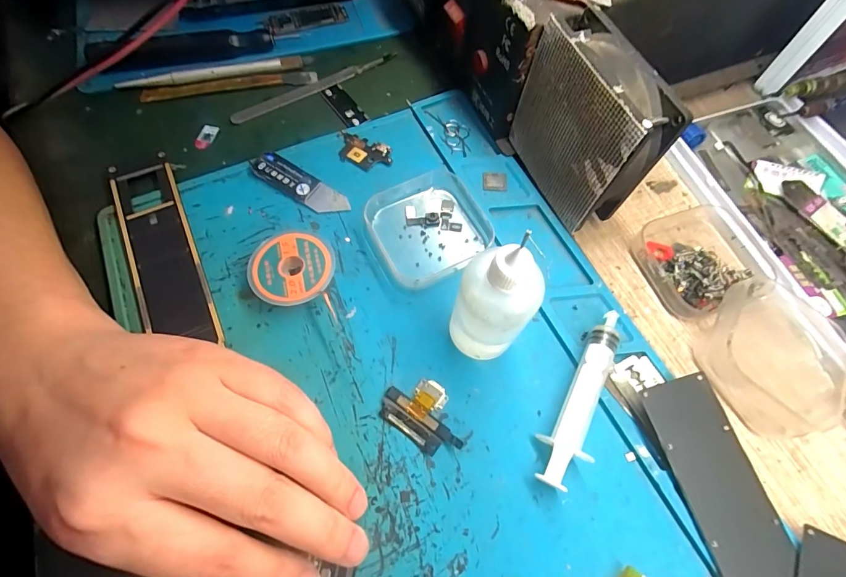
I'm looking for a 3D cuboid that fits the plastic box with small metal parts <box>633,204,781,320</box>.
[{"bbox_3d":[0.164,-0.019,0.237,0.067,0.018,0.062,-13,65,-6],"label":"plastic box with small metal parts"}]

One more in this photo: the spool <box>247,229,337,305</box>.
[{"bbox_3d":[-0.071,-0.009,0.228,0.044,0.013,0.042,0,65,0],"label":"spool"}]

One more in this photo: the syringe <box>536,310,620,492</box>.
[{"bbox_3d":[0.080,0.053,0.200,0.024,0.019,0.088,31,68,13],"label":"syringe"}]

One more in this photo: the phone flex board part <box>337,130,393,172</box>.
[{"bbox_3d":[-0.040,-0.089,0.269,0.041,0.004,0.022,22,66,10],"label":"phone flex board part"}]

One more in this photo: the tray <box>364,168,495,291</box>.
[{"bbox_3d":[0.004,-0.036,0.240,0.070,0.016,0.058,-27,68,-13],"label":"tray"}]

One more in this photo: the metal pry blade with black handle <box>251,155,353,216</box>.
[{"bbox_3d":[-0.077,-0.065,0.256,0.067,0.008,0.018,31,68,13],"label":"metal pry blade with black handle"}]

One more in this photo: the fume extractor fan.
[{"bbox_3d":[0.085,-0.083,0.223,0.028,0.088,0.078,-21,67,-10],"label":"fume extractor fan"}]

